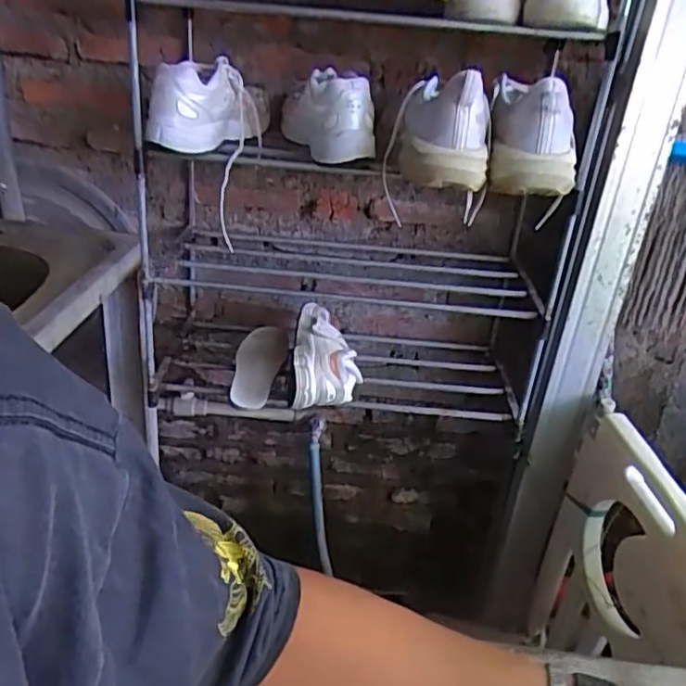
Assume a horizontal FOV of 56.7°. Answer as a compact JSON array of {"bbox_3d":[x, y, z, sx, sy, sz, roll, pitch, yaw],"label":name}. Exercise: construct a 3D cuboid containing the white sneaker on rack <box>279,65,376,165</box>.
[{"bbox_3d":[-0.021,-0.313,0.855,0.121,0.099,0.231,4,28,-4],"label":"white sneaker on rack"}]

